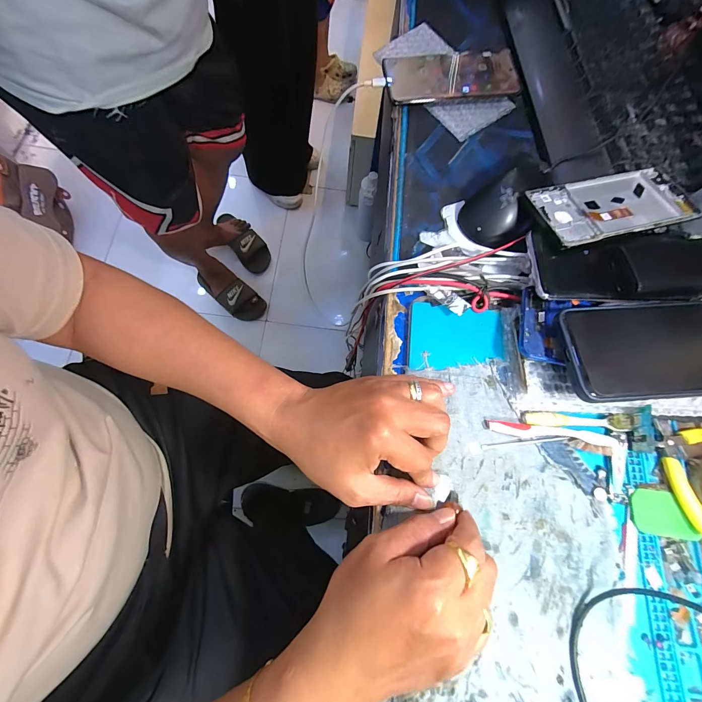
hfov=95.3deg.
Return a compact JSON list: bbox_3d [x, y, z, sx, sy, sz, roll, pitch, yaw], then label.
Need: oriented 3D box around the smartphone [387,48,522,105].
[{"bbox_3d":[0.125,-0.343,0.396,0.166,0.014,0.077,-5,73,-1],"label":"smartphone"}]

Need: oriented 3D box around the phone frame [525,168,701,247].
[{"bbox_3d":[0.258,-0.143,0.315,0.157,0.005,0.074,-14,66,-9],"label":"phone frame"}]

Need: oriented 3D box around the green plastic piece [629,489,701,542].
[{"bbox_3d":[0.260,0.136,0.268,0.046,0.004,0.037,0,73,0],"label":"green plastic piece"}]

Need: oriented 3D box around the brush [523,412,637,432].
[{"bbox_3d":[0.200,0.060,0.280,0.093,0.007,0.014,3,73,1],"label":"brush"}]

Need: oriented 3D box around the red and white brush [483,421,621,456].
[{"bbox_3d":[0.176,0.074,0.279,0.111,0.007,0.017,9,73,3],"label":"red and white brush"}]

